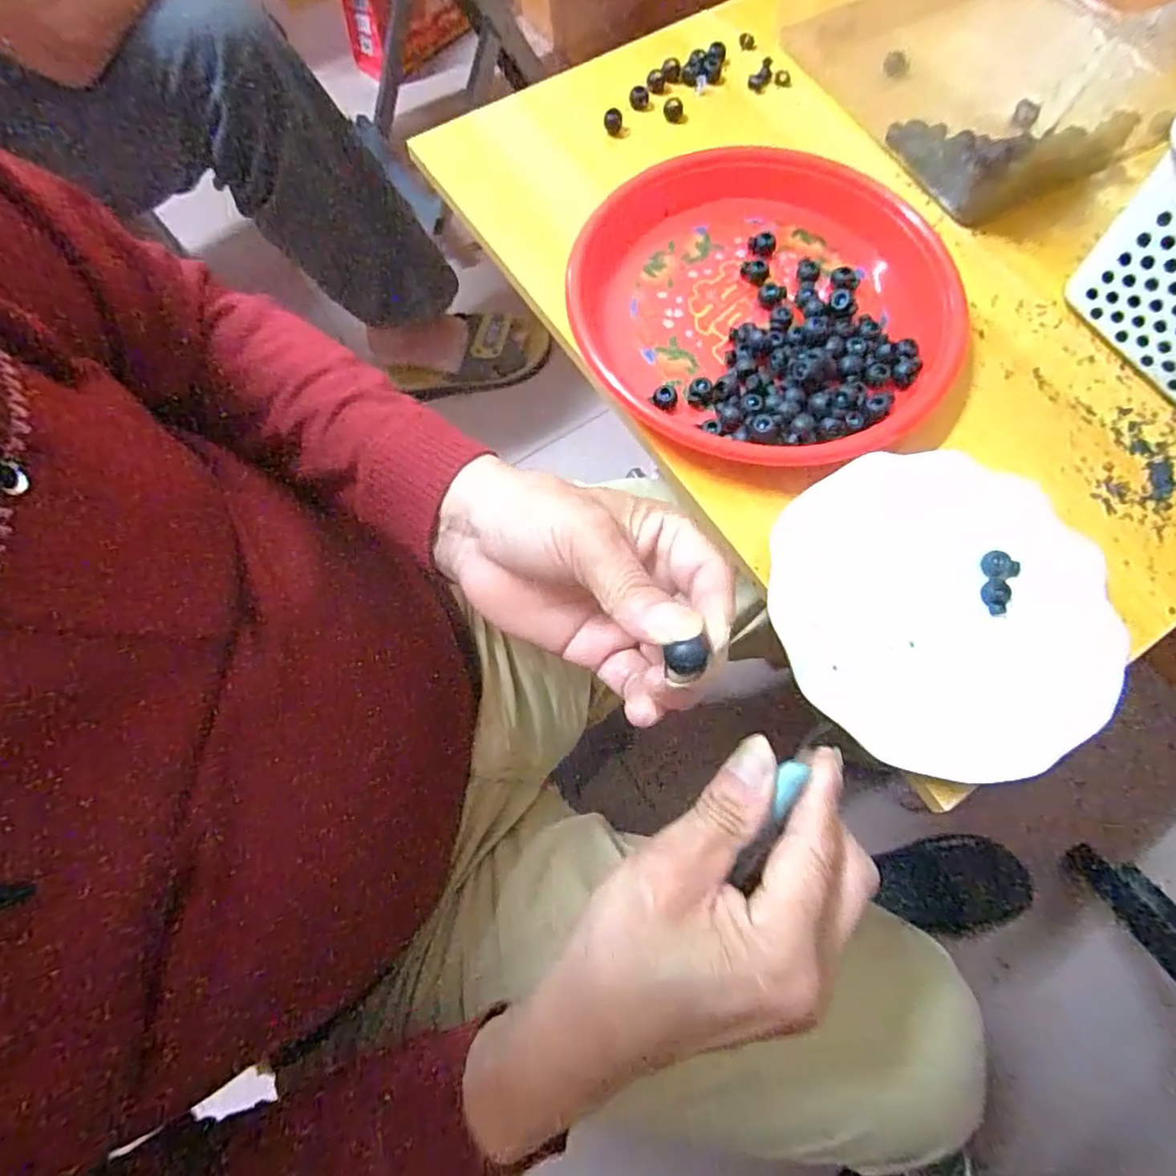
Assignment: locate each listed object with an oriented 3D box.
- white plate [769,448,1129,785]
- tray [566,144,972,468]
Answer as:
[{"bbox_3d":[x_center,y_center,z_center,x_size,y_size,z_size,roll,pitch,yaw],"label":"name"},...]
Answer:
[{"bbox_3d":[0.197,0.011,0.354,0.180,0.021,0.177,-1,71,2],"label":"white plate"},{"bbox_3d":[0.116,-0.191,0.417,0.254,0.028,0.255,9,72,5],"label":"tray"}]

